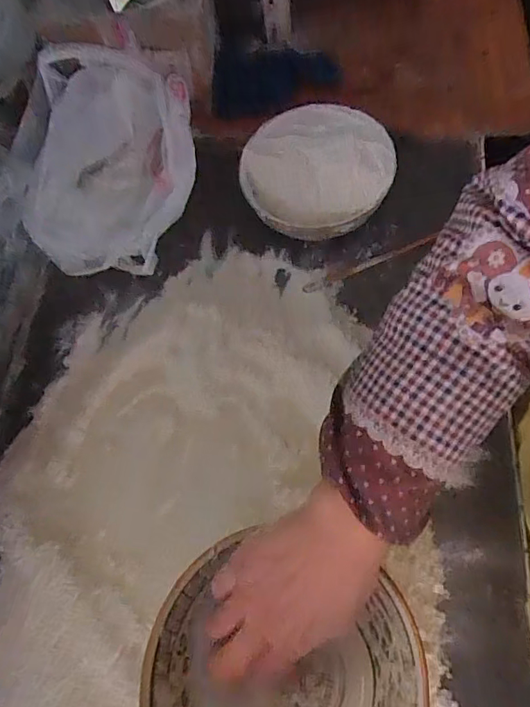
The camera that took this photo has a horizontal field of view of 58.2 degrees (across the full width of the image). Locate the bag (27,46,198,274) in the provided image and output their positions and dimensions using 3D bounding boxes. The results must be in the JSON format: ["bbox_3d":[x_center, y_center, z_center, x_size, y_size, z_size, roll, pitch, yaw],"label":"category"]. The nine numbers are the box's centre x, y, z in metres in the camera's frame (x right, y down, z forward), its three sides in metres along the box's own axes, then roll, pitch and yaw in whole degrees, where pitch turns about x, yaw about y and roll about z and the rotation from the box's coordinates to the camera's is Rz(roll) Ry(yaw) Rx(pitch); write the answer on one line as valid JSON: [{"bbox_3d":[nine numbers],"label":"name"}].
[{"bbox_3d":[-0.185,-0.237,0.601,0.192,0.113,0.261,-2,71,2],"label":"bag"}]

